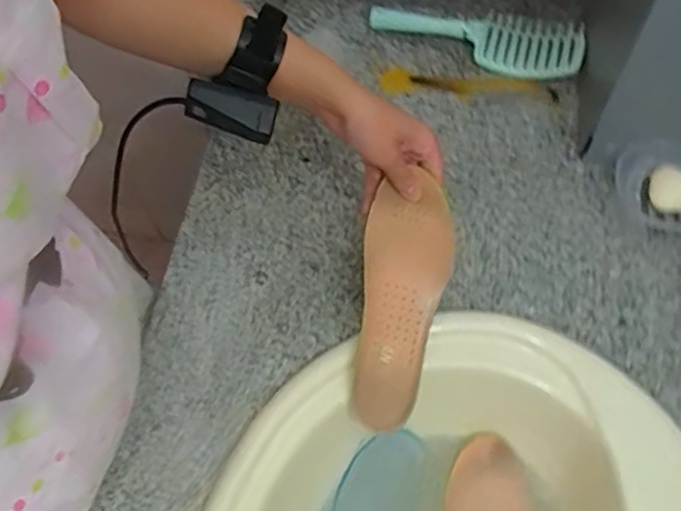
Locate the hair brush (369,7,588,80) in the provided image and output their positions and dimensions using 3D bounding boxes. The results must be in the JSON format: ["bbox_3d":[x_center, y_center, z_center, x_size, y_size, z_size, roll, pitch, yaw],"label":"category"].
[{"bbox_3d":[0.163,-0.265,0.797,0.251,0.032,0.081,16,63,10],"label":"hair brush"}]

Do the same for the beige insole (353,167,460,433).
[{"bbox_3d":[0.052,0.043,0.590,0.076,0.014,0.217,10,91,7],"label":"beige insole"}]

